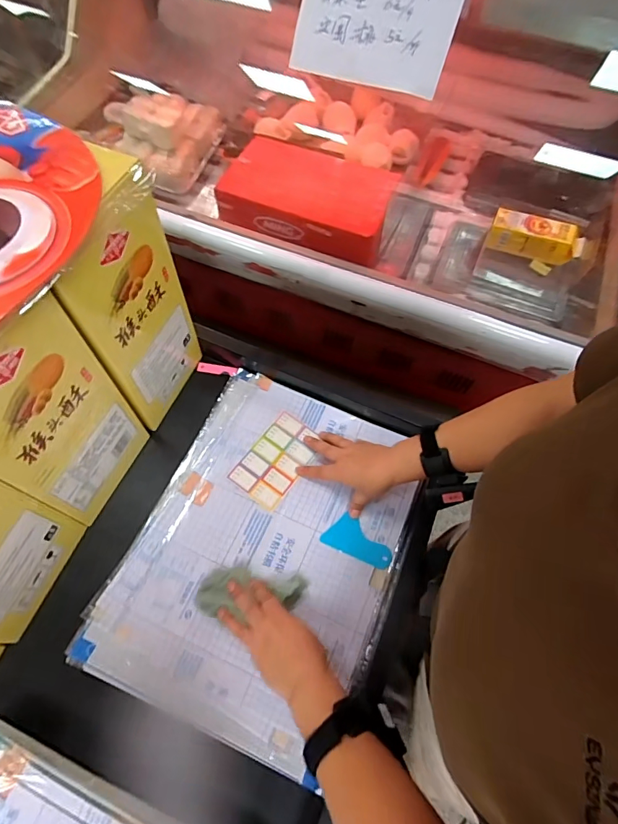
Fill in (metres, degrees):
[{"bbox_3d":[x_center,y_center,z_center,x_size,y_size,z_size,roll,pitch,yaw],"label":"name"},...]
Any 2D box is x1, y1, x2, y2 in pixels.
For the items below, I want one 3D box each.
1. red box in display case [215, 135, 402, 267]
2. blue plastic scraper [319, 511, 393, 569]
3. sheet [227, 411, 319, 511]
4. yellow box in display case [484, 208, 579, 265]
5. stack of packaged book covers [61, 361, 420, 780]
[{"bbox_3d":[0.003,-0.571,1.168,0.449,0.088,0.308,25,65,10],"label":"red box in display case"},{"bbox_3d":[0.072,0.186,0.627,0.099,0.009,0.050,26,62,13],"label":"blue plastic scraper"},{"bbox_3d":[-0.049,0.072,0.682,0.084,0.004,0.139,33,67,12],"label":"sheet"},{"bbox_3d":[0.539,-0.429,1.060,0.192,0.074,0.069,20,64,8],"label":"yellow box in display case"},{"bbox_3d":[-0.056,0.181,0.626,0.344,0.048,0.464,21,61,11],"label":"stack of packaged book covers"}]

